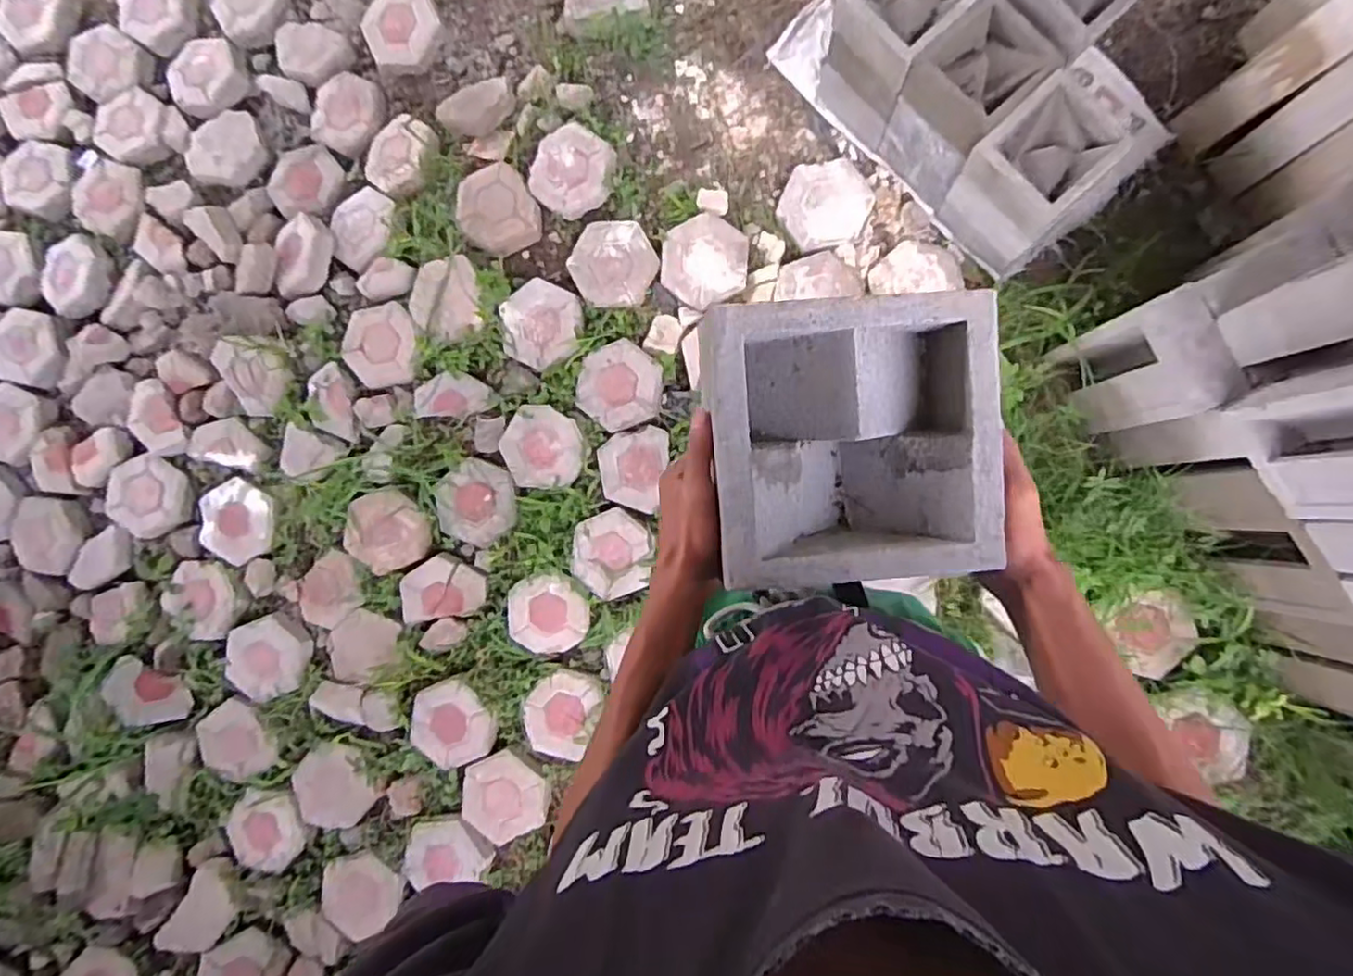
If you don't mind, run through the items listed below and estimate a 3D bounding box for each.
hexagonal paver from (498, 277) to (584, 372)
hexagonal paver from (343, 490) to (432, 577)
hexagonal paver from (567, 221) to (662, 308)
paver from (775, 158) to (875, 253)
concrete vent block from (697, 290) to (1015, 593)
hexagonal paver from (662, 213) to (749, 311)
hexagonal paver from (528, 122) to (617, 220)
[{"bbox_3d":[-0.322,-0.391,1.552,0.189,0.036,0.197,28,91,8],"label":"hexagonal paver"},{"bbox_3d":[-0.707,0.108,1.563,0.213,0.043,0.185,-21,85,6],"label":"hexagonal paver"},{"bbox_3d":[-0.151,-0.532,1.528,0.205,0.058,0.204,-6,86,7],"label":"hexagonal paver"},{"bbox_3d":[0.343,-0.659,1.507,0.213,0.037,0.188,-13,85,6],"label":"paver"},{"bbox_3d":[0.127,-0.032,0.468,0.196,0.088,0.190,-5,86,7],"label":"concrete vent block"},{"bbox_3d":[0.066,-0.528,1.520,0.196,0.048,0.195,3,87,7],"label":"hexagonal paver"},{"bbox_3d":[-0.248,-0.752,1.552,0.207,0.047,0.199,37,92,7],"label":"hexagonal paver"}]

